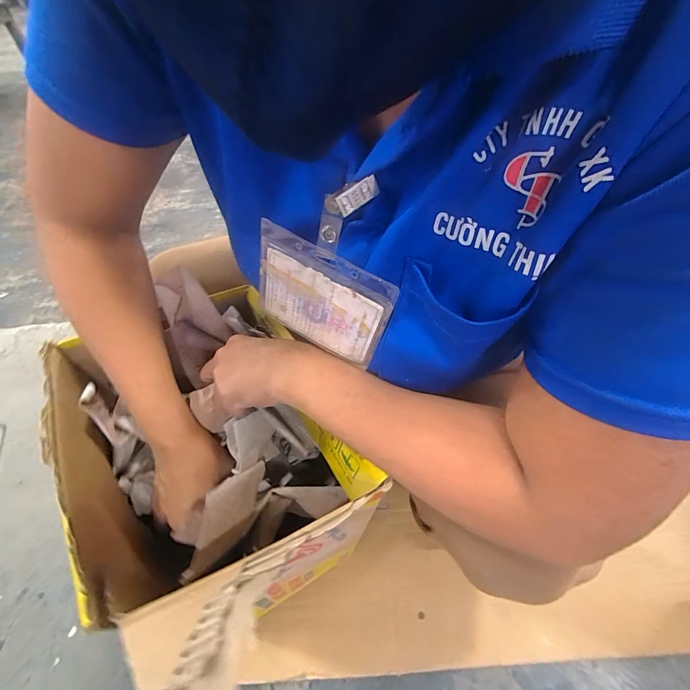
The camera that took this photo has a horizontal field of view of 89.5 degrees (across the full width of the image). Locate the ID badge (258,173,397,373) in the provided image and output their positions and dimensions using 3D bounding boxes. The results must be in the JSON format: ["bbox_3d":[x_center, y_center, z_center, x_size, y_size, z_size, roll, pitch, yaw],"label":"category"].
[{"bbox_3d":[-0.014,-0.044,0.227,0.098,0.128,0.008,30,48,10],"label":"ID badge"}]

